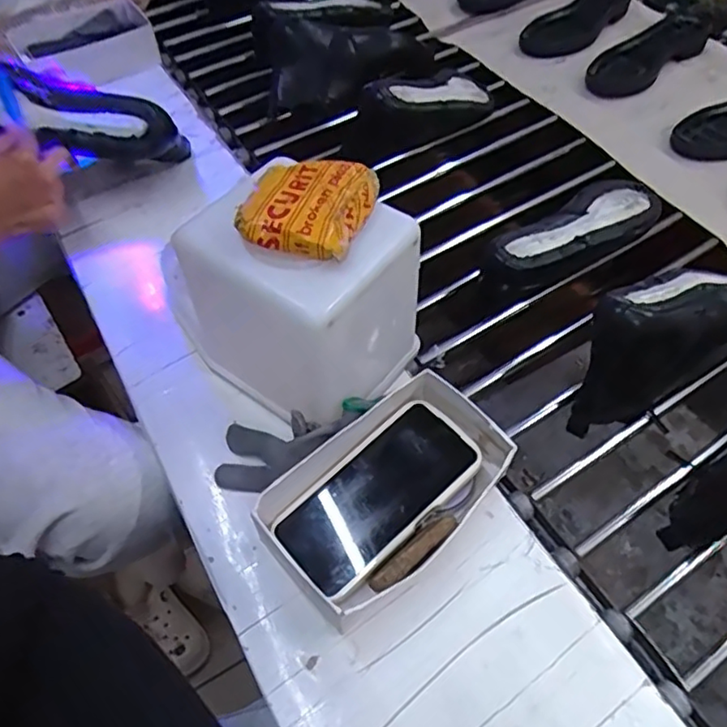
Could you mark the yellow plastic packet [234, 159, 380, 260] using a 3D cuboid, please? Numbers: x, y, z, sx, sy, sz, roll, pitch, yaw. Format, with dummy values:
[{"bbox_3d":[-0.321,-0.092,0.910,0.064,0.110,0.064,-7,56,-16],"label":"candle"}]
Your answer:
[{"bbox_3d":[-0.040,-0.117,0.453,0.086,0.021,0.090,12,56,10],"label":"yellow plastic packet"}]

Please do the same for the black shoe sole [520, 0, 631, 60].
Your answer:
[{"bbox_3d":[0.355,-0.582,1.038,0.107,0.026,0.233,35,63,24],"label":"black shoe sole"}]

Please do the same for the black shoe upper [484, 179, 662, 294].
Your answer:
[{"bbox_3d":[0.239,-0.143,0.702,0.235,0.077,0.076,-26,57,-14],"label":"black shoe upper"}]

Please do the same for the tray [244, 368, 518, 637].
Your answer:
[{"bbox_3d":[0.024,0.100,0.481,0.186,0.053,0.115,-36,61,-22],"label":"tray"}]

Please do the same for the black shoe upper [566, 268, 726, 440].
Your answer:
[{"bbox_3d":[0.298,-0.031,0.600,0.249,0.109,0.106,-36,60,-20],"label":"black shoe upper"}]

